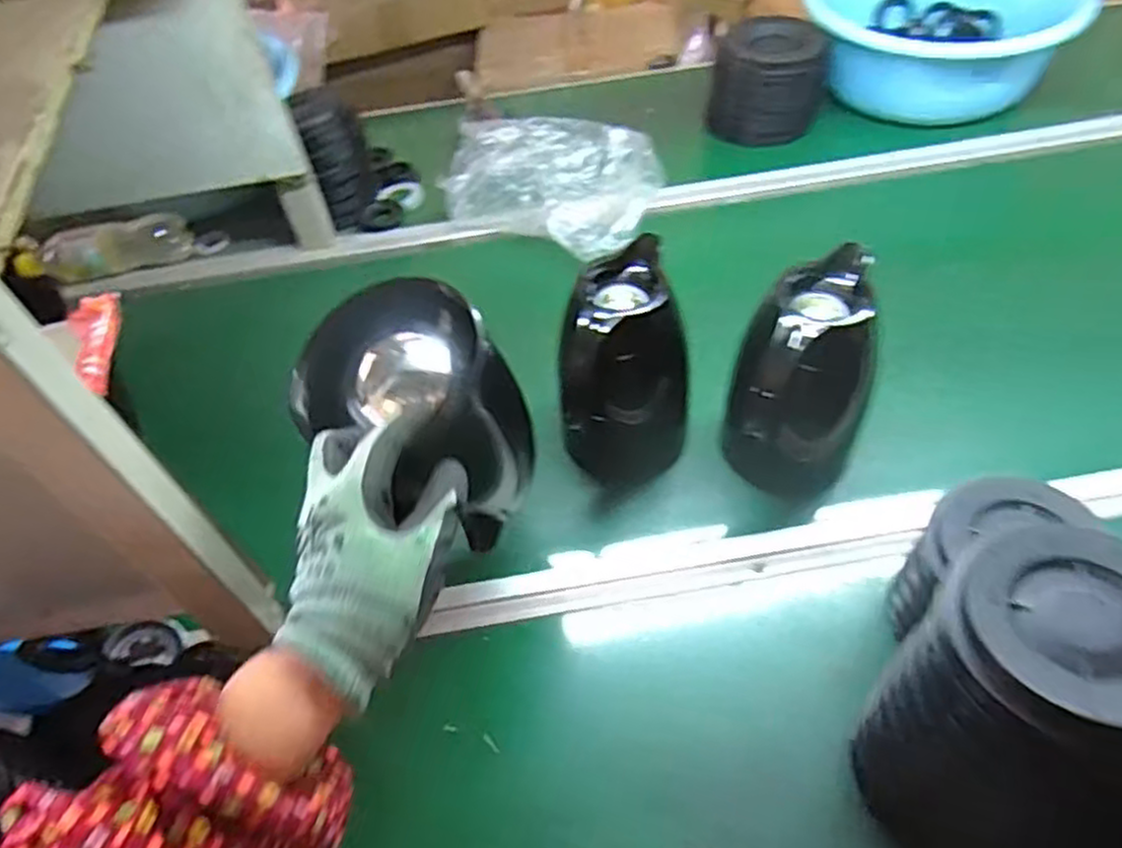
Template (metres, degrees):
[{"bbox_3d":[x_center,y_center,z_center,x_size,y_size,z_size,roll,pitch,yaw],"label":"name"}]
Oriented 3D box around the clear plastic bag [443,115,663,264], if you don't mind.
[{"bbox_3d":[-0.015,-0.320,0.970,0.274,0.066,0.202,24,57,23],"label":"clear plastic bag"}]

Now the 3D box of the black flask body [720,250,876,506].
[{"bbox_3d":[0.210,-0.022,0.651,0.118,0.216,0.128,13,53,16],"label":"black flask body"}]

